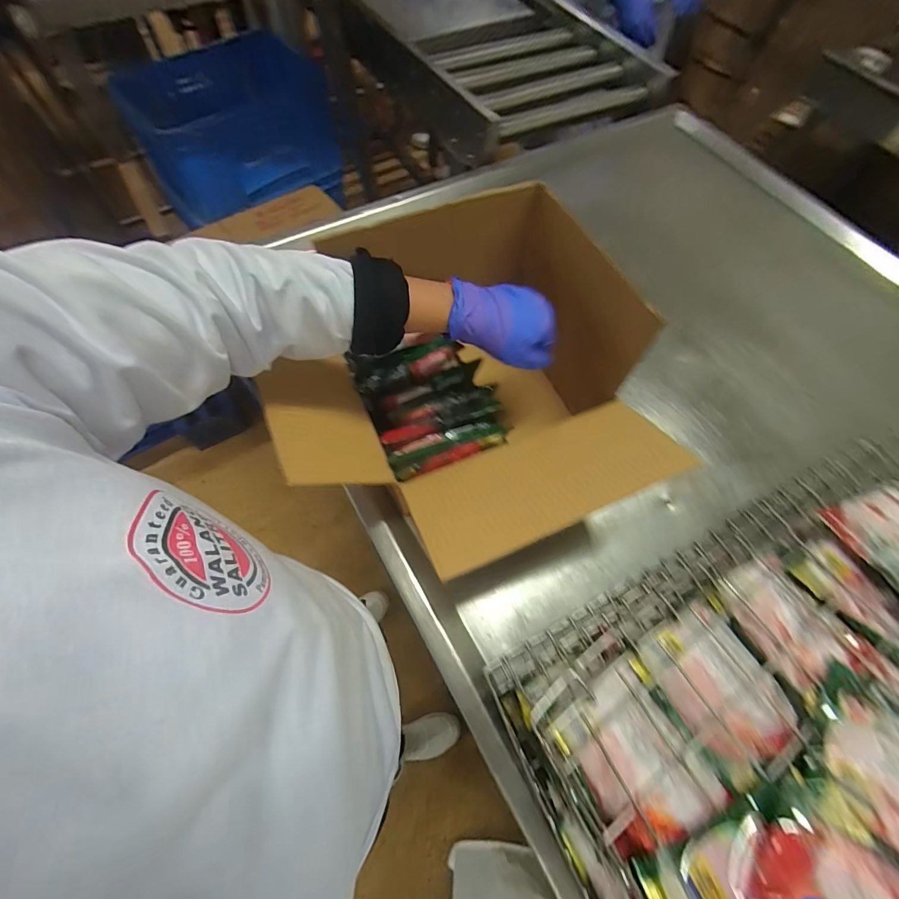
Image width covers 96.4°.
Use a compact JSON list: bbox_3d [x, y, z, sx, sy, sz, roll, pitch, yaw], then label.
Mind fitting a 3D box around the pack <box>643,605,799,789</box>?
[{"bbox_3d":[0.251,0.222,0.374,0.101,0.026,0.121,-28,69,-14],"label":"pack"}]

